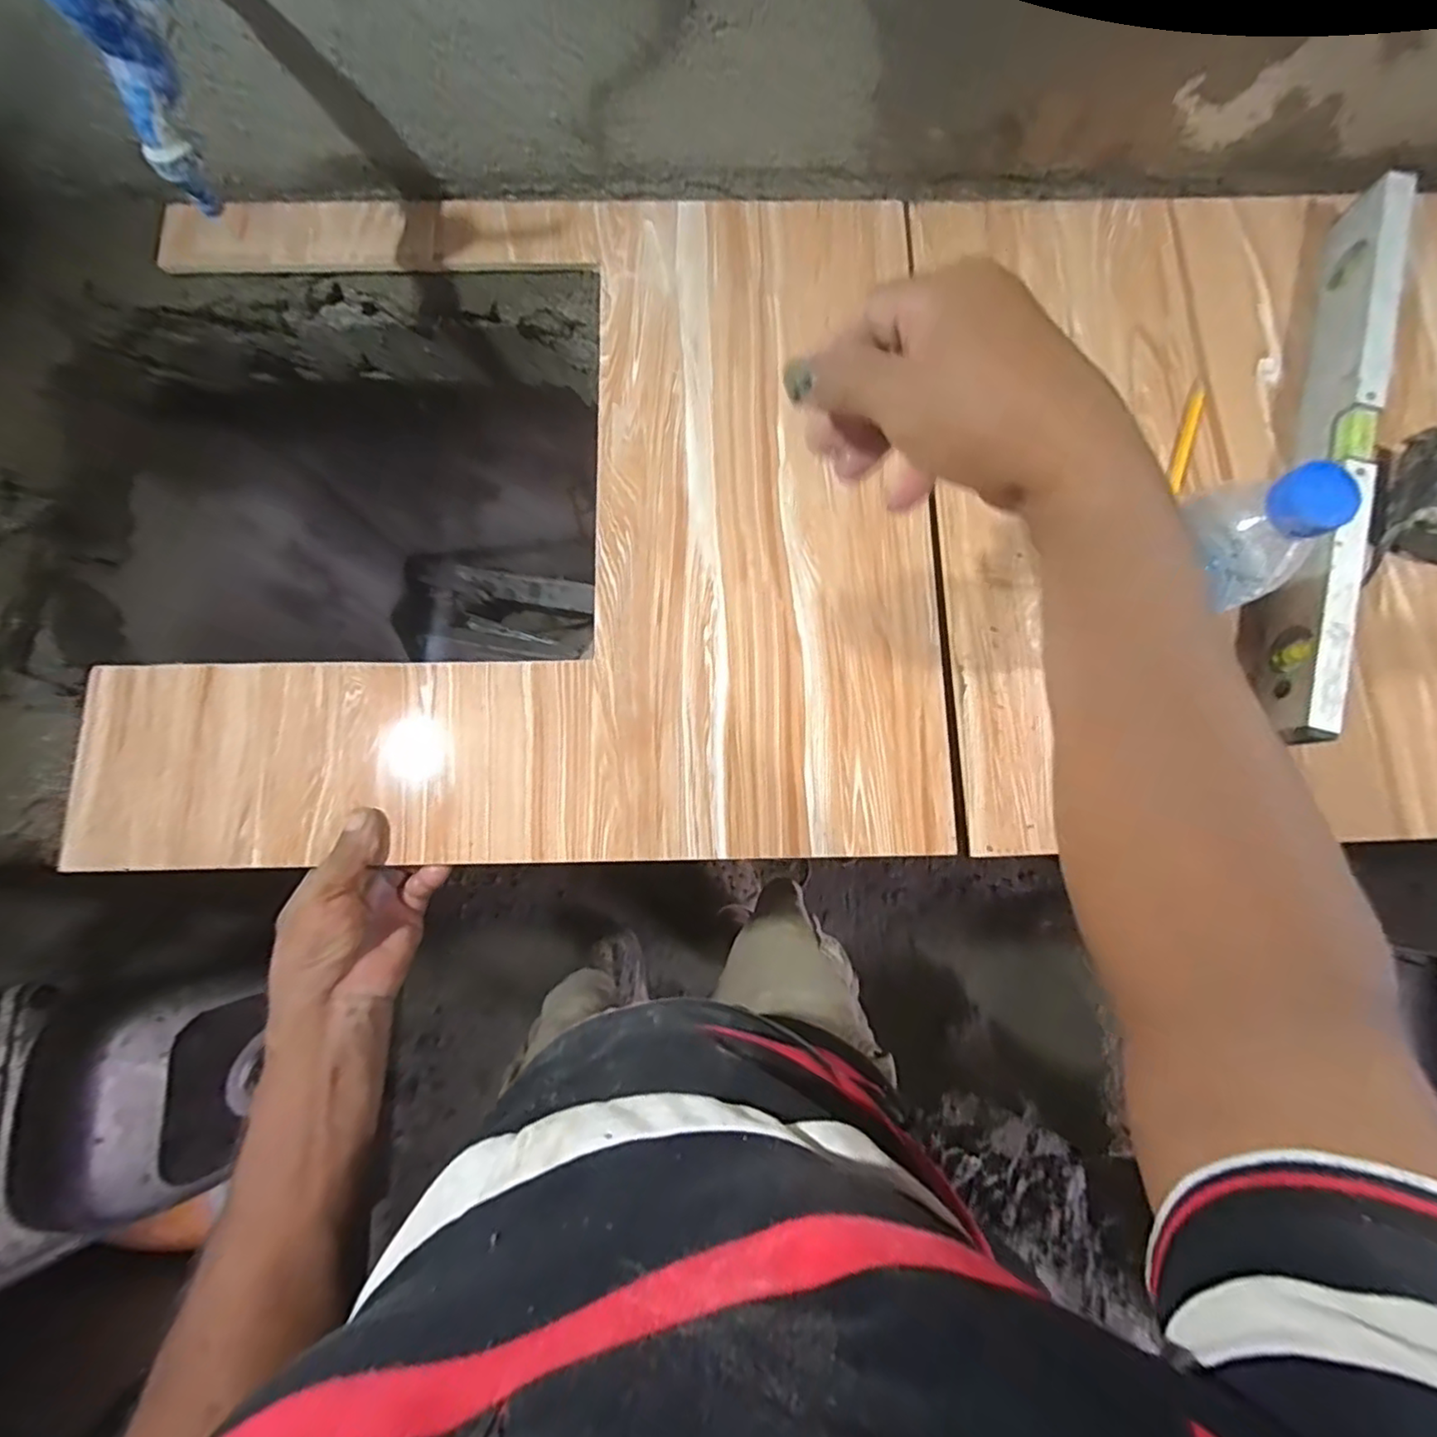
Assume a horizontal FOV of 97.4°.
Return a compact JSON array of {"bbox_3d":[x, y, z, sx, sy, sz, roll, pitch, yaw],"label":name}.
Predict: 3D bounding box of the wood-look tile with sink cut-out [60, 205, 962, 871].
[{"bbox_3d":[-0.150,-0.172,0.492,0.597,0.018,0.553,-2,79,0],"label":"wood-look tile with sink cut-out"}]

